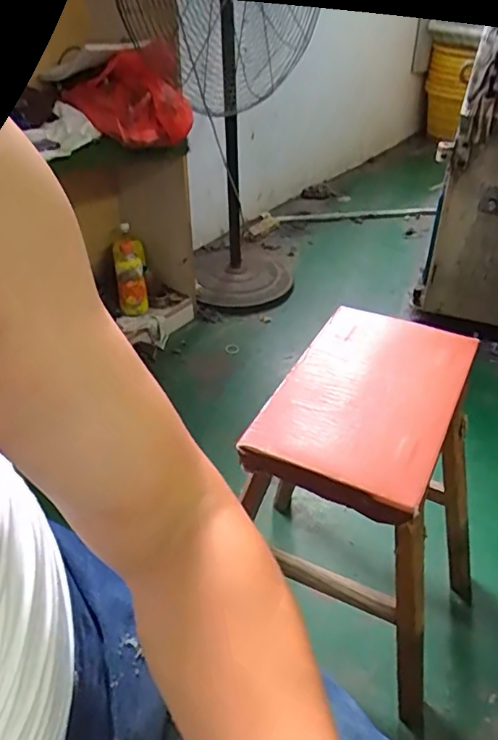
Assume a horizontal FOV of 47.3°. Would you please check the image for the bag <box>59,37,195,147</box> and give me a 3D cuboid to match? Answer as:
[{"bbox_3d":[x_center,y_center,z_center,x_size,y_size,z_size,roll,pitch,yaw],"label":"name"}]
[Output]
[{"bbox_3d":[-0.295,-0.670,1.369,0.288,0.198,0.136,27,46,32],"label":"bag"}]

